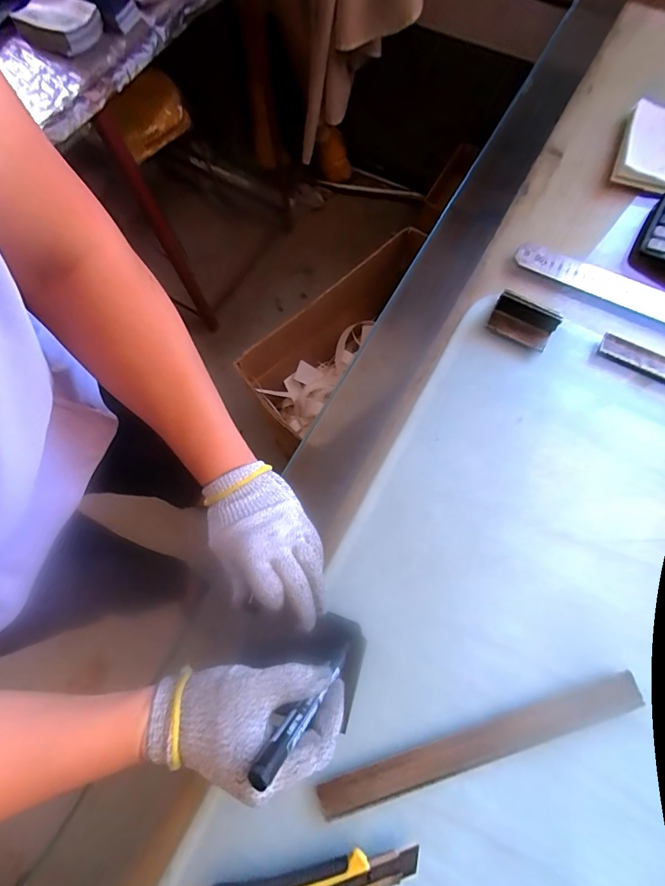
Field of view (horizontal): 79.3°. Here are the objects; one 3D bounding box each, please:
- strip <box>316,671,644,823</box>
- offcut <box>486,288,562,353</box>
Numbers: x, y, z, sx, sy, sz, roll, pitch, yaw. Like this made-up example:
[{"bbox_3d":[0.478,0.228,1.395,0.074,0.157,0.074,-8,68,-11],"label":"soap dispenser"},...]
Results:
[{"bbox_3d":[0.133,0.262,0.349,0.291,0.004,0.027,-15,64,-6],"label":"strip"},{"bbox_3d":[0.222,-0.141,0.469,0.071,0.029,0.042,28,75,8],"label":"offcut"}]

